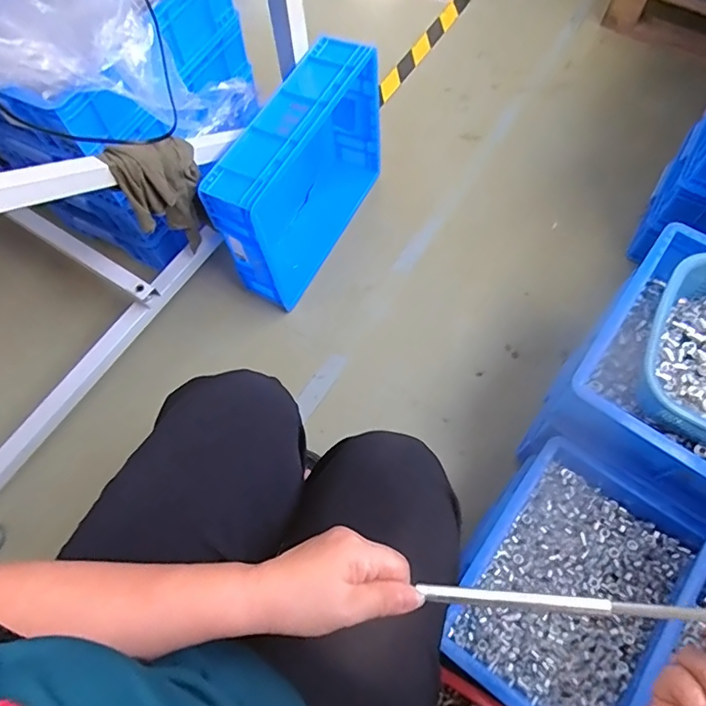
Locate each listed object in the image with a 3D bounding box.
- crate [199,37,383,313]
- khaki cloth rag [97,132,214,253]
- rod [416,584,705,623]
[{"bbox_3d":[-0.088,-0.319,0.945,0.123,0.301,0.400,26,70,12],"label":"crate"},{"bbox_3d":[-0.285,-0.244,0.795,0.051,0.225,0.133,37,73,16],"label":"khaki cloth rag"},{"bbox_3d":[0.145,0.168,0.341,0.195,0.008,0.009,-4,65,20],"label":"rod"}]

